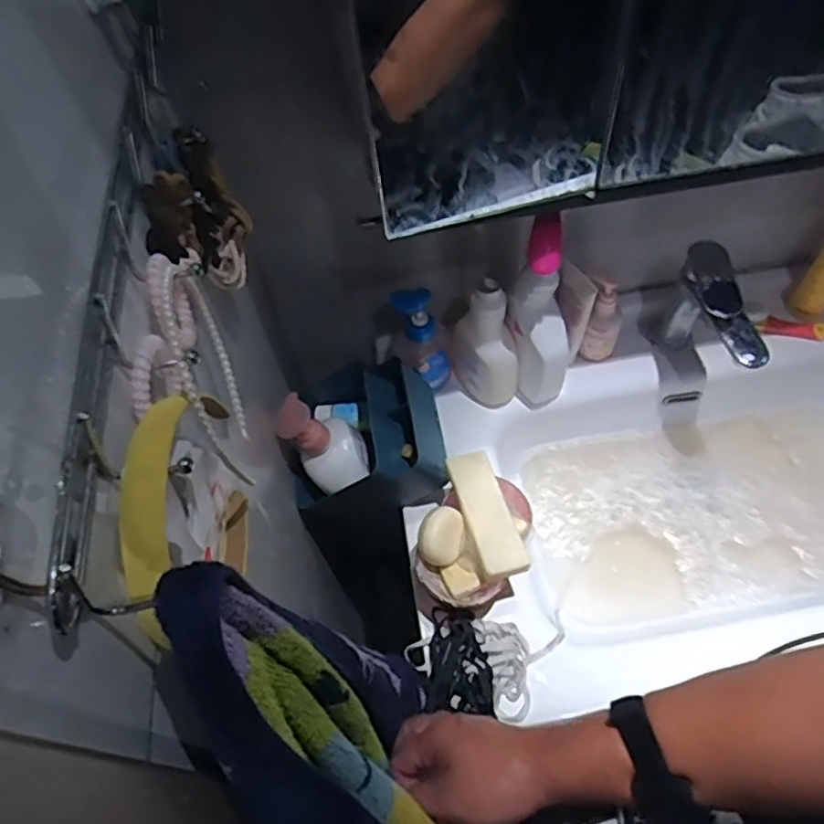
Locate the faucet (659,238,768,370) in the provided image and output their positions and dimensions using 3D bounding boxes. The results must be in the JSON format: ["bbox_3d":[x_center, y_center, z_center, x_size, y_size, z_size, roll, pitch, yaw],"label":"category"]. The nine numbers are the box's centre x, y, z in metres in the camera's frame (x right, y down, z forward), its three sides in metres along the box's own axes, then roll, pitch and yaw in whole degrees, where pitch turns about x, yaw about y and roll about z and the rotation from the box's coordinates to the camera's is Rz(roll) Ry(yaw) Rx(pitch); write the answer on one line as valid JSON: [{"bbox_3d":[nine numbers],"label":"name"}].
[{"bbox_3d":[0.363,-0.094,0.786,0.055,0.170,0.152,-8,56,0],"label":"faucet"}]

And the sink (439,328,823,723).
[{"bbox_3d":[0.426,0.095,0.802,0.723,0.128,0.441,-11,57,-4],"label":"sink"}]

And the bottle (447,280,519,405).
[{"bbox_3d":[0.095,-0.081,0.778,0.080,0.177,0.057,0,57,5],"label":"bottle"}]

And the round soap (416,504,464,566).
[{"bbox_3d":[0.035,0.128,0.660,0.050,0.017,0.062,29,66,-9],"label":"round soap"}]

